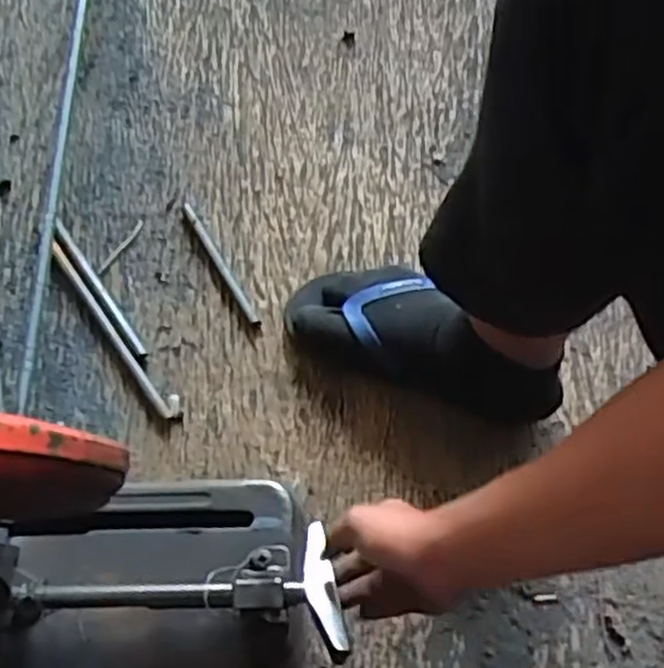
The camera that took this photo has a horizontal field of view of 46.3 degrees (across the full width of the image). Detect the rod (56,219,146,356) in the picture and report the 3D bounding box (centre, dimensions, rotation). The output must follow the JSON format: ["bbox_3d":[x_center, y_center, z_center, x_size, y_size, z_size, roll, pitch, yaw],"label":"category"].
[{"bbox_3d":[-0.232,-0.048,0.777,0.011,0.009,0.175,-34,72,-10],"label":"rod"}]

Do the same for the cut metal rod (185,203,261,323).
[{"bbox_3d":[-0.113,-0.071,0.779,0.012,0.009,0.147,-30,71,-9],"label":"cut metal rod"}]

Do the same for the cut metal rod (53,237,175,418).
[{"bbox_3d":[-0.219,-0.007,0.761,0.013,0.008,0.227,-35,72,-10],"label":"cut metal rod"}]

